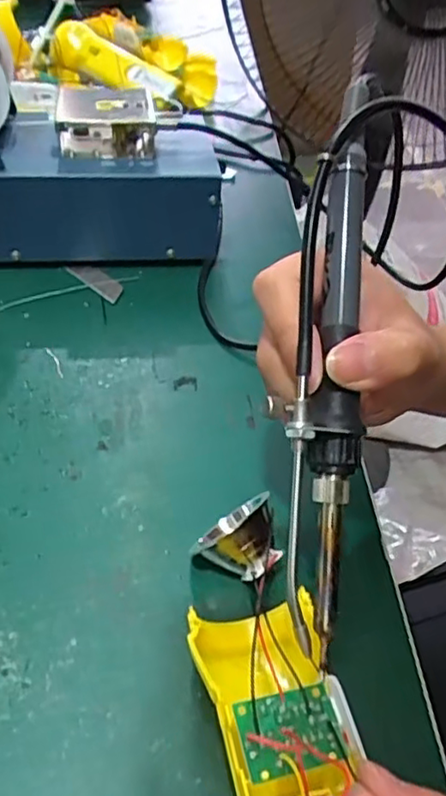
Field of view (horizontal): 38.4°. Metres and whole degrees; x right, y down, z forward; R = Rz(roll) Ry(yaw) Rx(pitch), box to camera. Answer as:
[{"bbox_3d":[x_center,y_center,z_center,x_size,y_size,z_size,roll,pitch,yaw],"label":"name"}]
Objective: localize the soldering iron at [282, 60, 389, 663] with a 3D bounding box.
[{"bbox_3d":[0.039,-0.017,0.227,0.027,0.017,0.203,5,83,-2],"label":"soldering iron"}]

